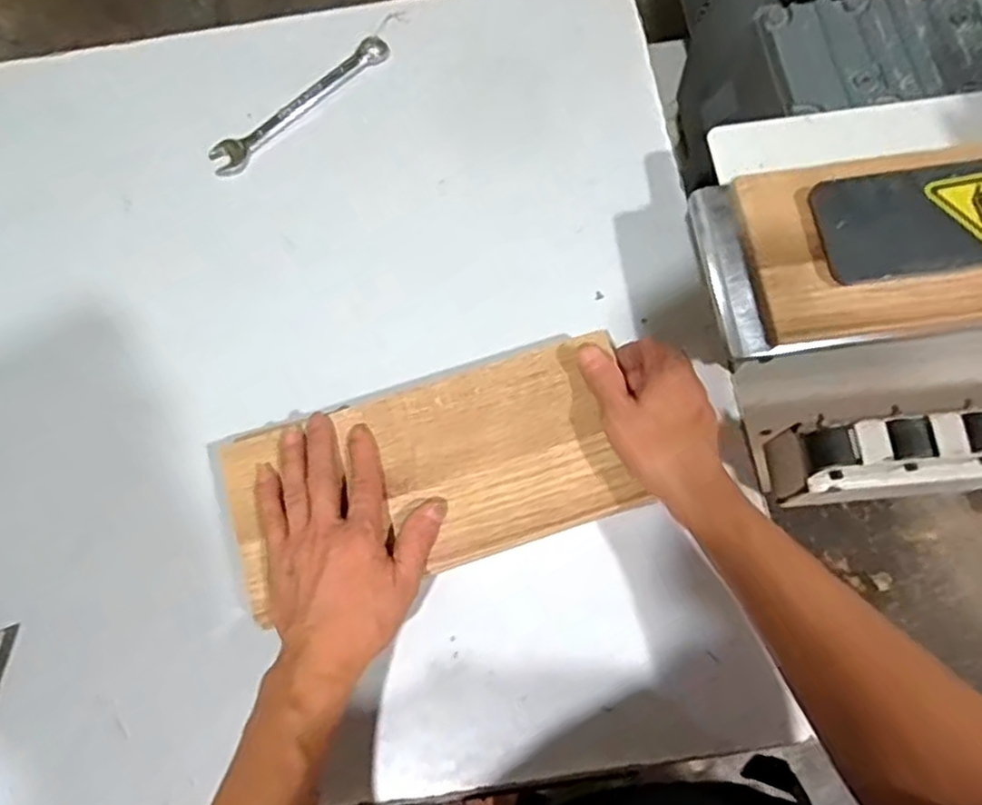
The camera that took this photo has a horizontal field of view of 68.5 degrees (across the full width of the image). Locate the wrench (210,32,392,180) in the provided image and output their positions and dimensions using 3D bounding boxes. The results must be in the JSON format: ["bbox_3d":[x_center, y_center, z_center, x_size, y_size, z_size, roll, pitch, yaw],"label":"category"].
[{"bbox_3d":[-0.174,-0.274,0.661,0.194,0.014,0.025,-39,76,-9],"label":"wrench"}]

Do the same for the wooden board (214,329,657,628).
[{"bbox_3d":[-0.048,0.053,0.519,0.279,0.011,0.132,-17,73,-3],"label":"wooden board"}]

